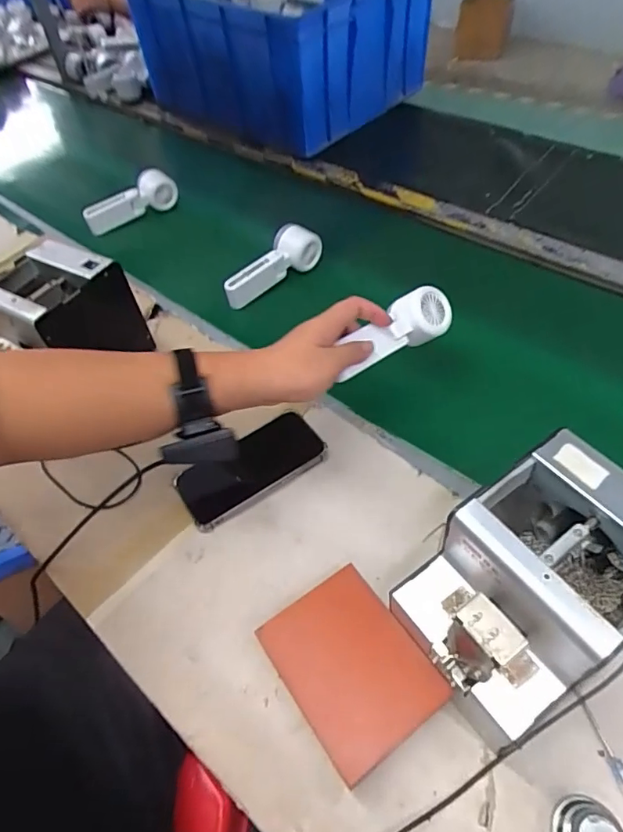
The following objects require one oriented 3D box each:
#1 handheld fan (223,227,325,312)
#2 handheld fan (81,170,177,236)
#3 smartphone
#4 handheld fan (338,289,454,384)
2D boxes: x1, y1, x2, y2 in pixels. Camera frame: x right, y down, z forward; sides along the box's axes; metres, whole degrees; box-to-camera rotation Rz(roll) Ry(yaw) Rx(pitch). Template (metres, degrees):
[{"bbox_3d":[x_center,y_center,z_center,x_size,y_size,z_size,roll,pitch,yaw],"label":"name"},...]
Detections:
[{"bbox_3d":[-0.063,-0.225,0.768,0.157,0.055,0.064,-30,55,-20],"label":"handheld fan"},{"bbox_3d":[-0.331,-0.390,0.936,0.165,0.054,0.052,-32,55,-20],"label":"handheld fan"},{"bbox_3d":[-0.066,0.056,0.559,0.157,0.017,0.074,-27,54,-18],"label":"smartphone"},{"bbox_3d":[0.090,-0.096,0.558,0.156,0.044,0.059,-26,89,-34],"label":"handheld fan"}]

